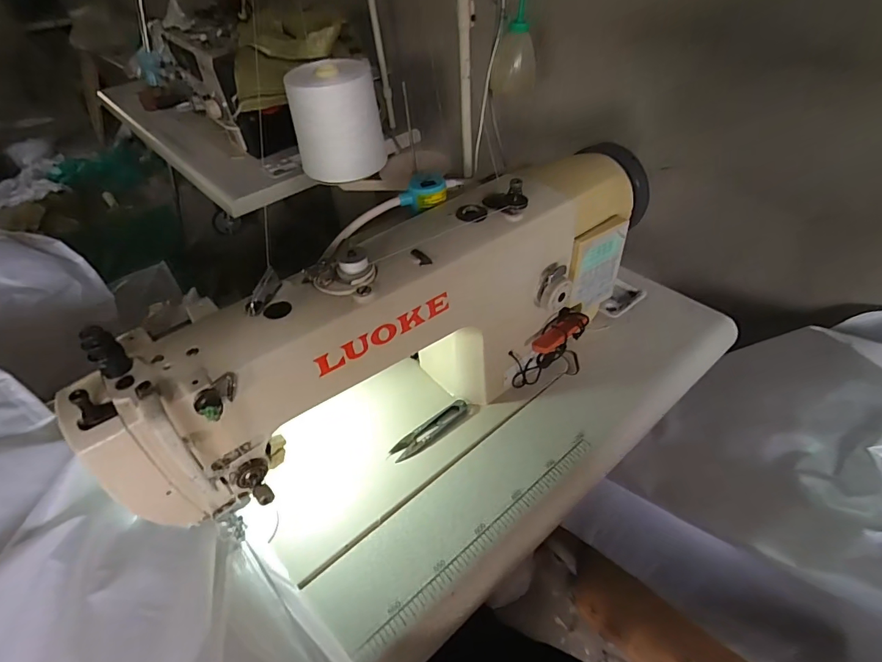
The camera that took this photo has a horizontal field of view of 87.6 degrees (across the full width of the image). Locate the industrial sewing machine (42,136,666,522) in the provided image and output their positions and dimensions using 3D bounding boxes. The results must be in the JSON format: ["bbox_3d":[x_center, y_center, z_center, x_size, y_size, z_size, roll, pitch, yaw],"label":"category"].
[{"bbox_3d":[-0.008,-0.012,0.478,0.569,0.233,0.168,-28,49,-23],"label":"industrial sewing machine"}]

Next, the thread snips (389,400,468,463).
[{"bbox_3d":[-0.011,0.110,0.516,0.102,0.004,0.022,-31,49,-25],"label":"thread snips"}]

